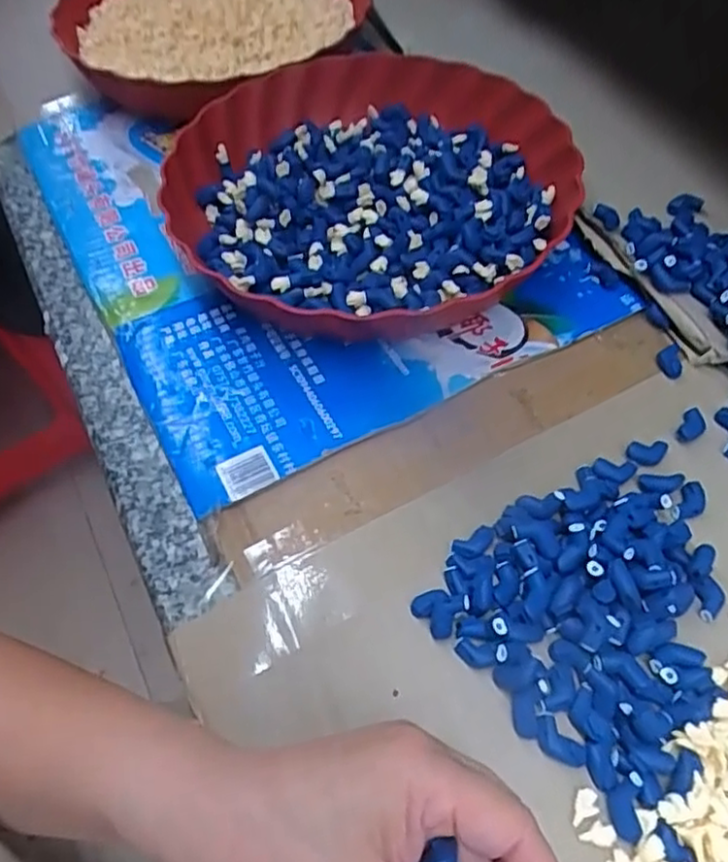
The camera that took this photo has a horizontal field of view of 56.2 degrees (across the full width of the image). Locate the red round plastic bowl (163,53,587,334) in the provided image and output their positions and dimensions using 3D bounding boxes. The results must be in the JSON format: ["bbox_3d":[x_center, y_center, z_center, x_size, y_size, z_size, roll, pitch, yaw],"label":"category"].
[{"bbox_3d":[0.003,-0.151,0.436,0.245,0.047,0.254,-2,55,2],"label":"red round plastic bowl"}]

